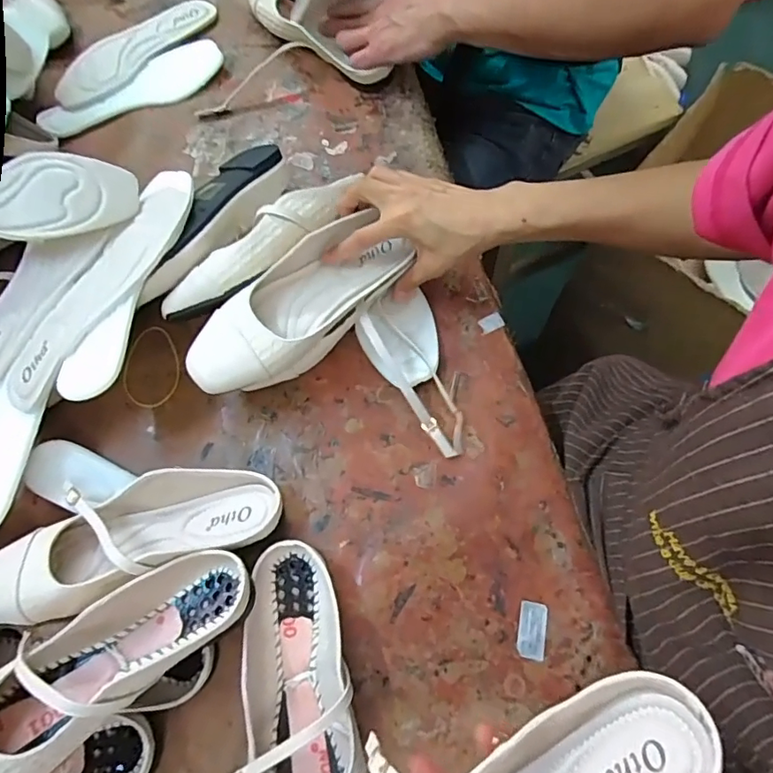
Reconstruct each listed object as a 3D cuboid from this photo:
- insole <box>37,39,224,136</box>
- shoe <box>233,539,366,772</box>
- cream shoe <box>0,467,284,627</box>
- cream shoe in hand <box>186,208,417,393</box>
[{"bbox_3d":[-0.308,-0.365,0.641,0.223,0.018,0.078,-23,70,-6],"label":"insole"},{"bbox_3d":[-0.065,0.234,0.379,0.089,0.051,0.234,-11,69,-1],"label":"shoe"},{"bbox_3d":[-0.200,0.114,0.411,0.226,0.061,0.083,-17,68,-17],"label":"cream shoe"},{"bbox_3d":[-0.076,-0.068,0.464,0.207,0.059,0.075,-42,72,-18],"label":"cream shoe in hand"}]

